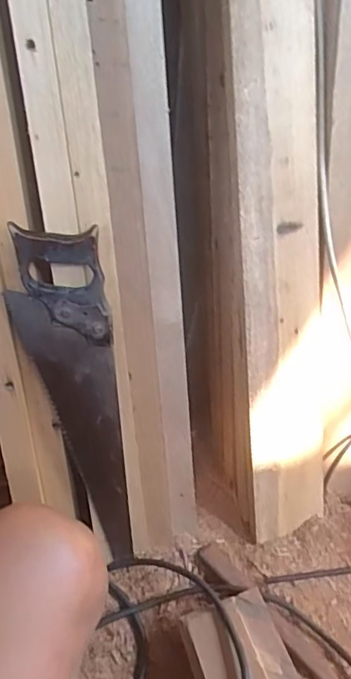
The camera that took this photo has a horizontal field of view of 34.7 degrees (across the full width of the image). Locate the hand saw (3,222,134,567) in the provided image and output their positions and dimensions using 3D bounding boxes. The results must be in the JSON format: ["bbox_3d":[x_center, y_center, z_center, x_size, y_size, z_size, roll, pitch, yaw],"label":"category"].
[{"bbox_3d":[-0.123,0.090,0.695,0.105,0.456,0.025,-4,27,0],"label":"hand saw"}]

